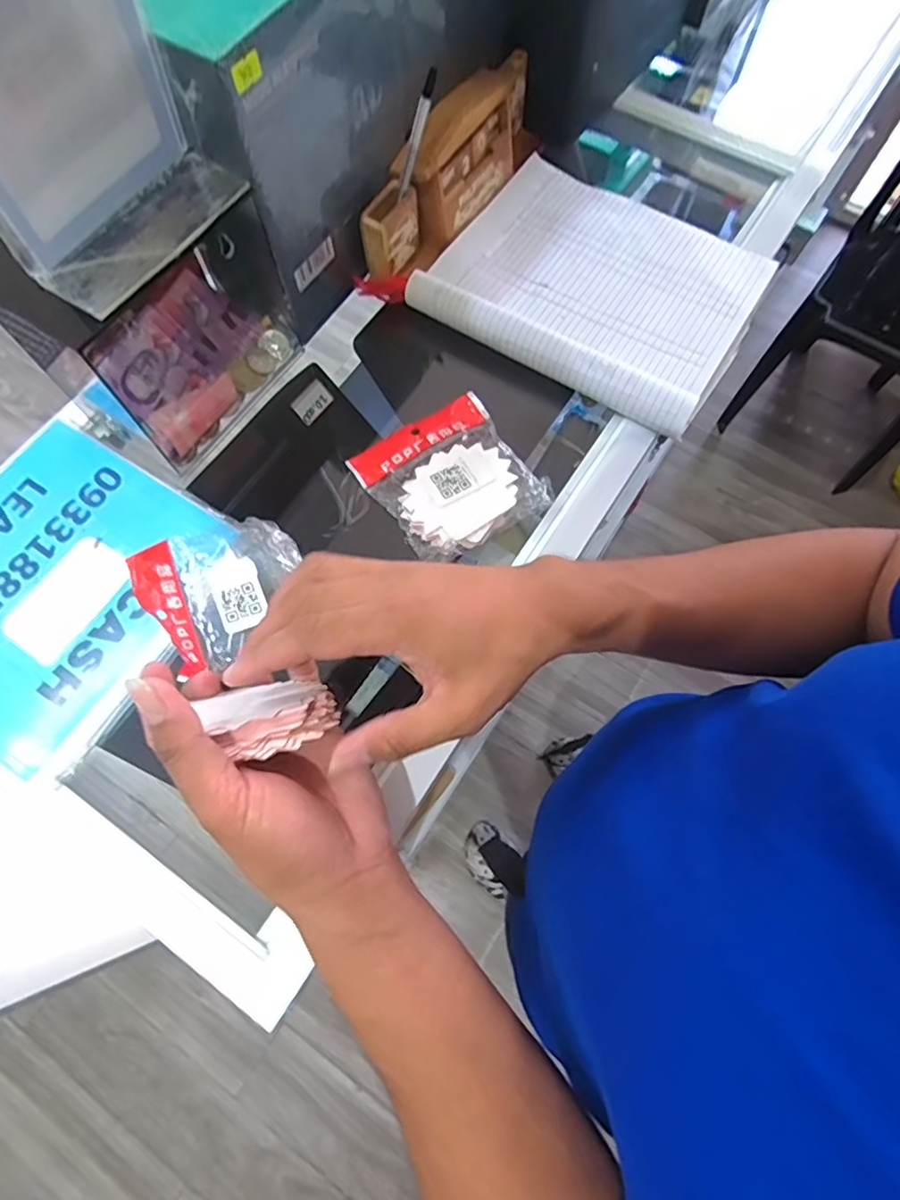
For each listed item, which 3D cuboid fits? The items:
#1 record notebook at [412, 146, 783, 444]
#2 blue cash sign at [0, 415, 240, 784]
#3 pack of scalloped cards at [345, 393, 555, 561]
[{"bbox_3d":[0.126,-0.271,0.488,0.243,0.026,0.213,30,73,10],"label":"record notebook"},{"bbox_3d":[-0.283,-0.014,0.414,0.194,0.009,0.213,31,73,10],"label":"blue cash sign"},{"bbox_3d":[0.000,-0.093,0.432,0.109,0.019,0.116,-31,74,-11],"label":"pack of scalloped cards"}]

